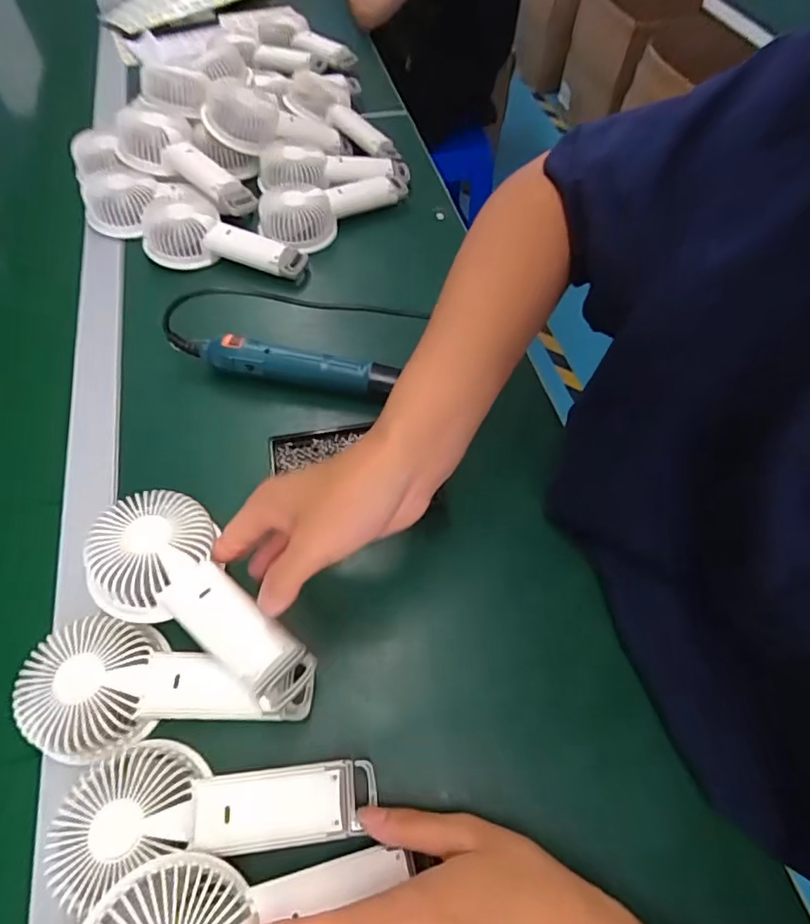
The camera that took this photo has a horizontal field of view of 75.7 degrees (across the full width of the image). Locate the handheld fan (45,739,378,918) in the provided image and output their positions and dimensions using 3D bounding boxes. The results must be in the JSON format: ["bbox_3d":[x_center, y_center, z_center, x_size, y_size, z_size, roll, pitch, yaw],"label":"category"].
[{"bbox_3d":[-0.106,0.204,0.302,0.176,0.039,0.080,-1,59,-3],"label":"handheld fan"}]

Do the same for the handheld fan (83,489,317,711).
[{"bbox_3d":[-0.135,0.090,0.345,0.173,0.030,0.081,37,64,13],"label":"handheld fan"}]

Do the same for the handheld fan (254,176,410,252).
[{"bbox_3d":[-0.079,-0.307,0.618,0.181,0.036,0.070,-25,63,-17],"label":"handheld fan"}]

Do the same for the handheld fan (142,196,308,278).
[{"bbox_3d":[-0.202,-0.242,0.572,0.179,0.041,0.080,18,60,8],"label":"handheld fan"}]

